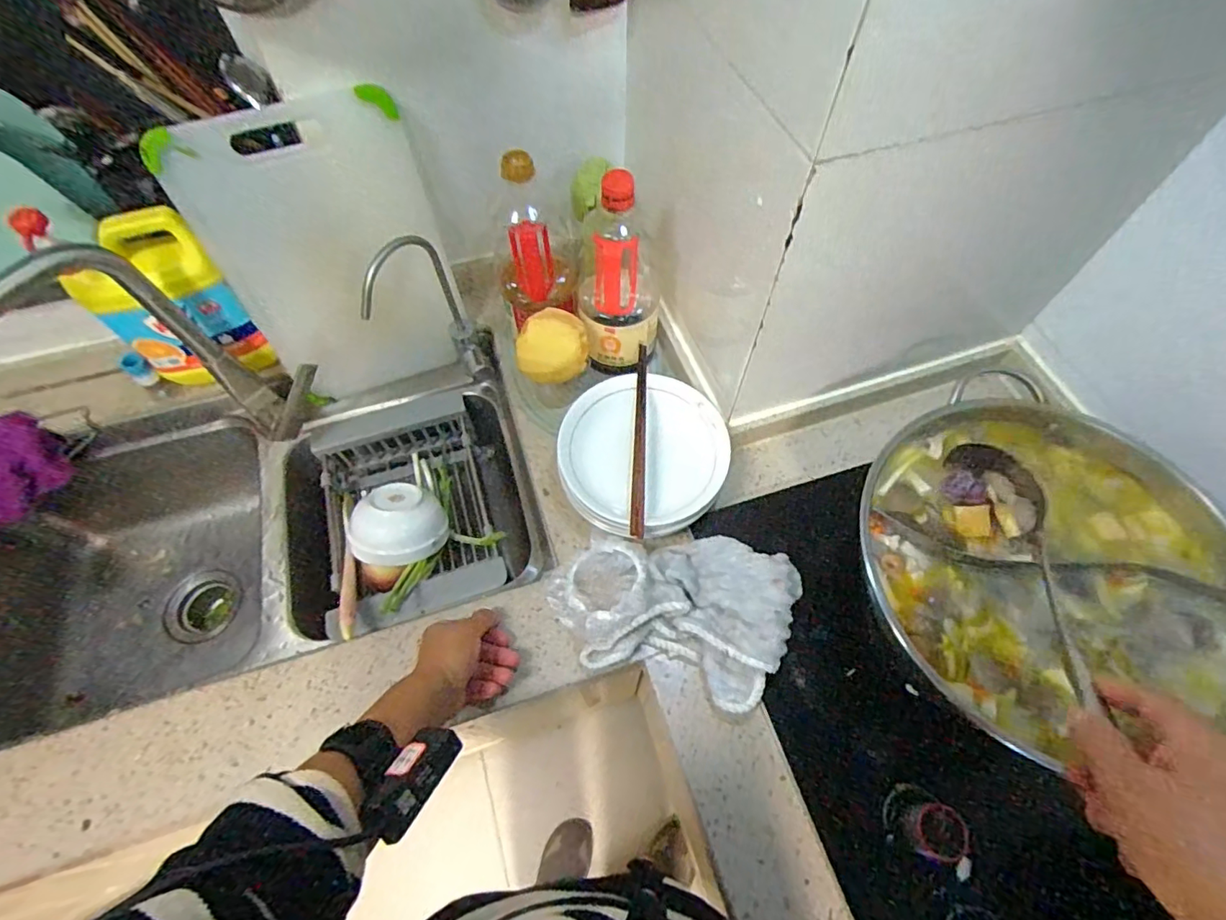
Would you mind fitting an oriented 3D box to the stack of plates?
[{"bbox_3d":[0.038,-0.002,0.652,0.198,0.065,0.190,-35,67,-17],"label":"stack of plates"}]

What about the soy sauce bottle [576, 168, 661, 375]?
[{"bbox_3d":[0.007,-0.220,0.668,0.104,0.237,0.103,2,61,2],"label":"soy sauce bottle"}]

